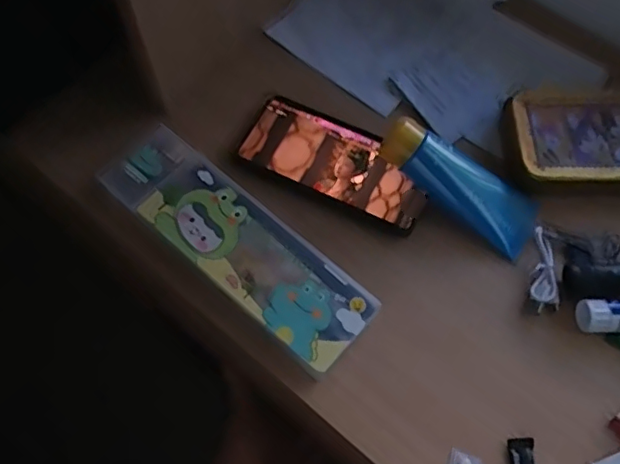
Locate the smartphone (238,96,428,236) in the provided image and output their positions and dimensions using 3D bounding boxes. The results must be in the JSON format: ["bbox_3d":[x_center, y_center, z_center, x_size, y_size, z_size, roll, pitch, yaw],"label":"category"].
[{"bbox_3d":[0.025,-0.062,0.498,0.160,0.012,0.078,24,68,12],"label":"smartphone"}]

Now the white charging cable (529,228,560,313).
[{"bbox_3d":[0.182,0.030,0.458,0.021,0.011,0.067,-1,66,1],"label":"white charging cable"}]

